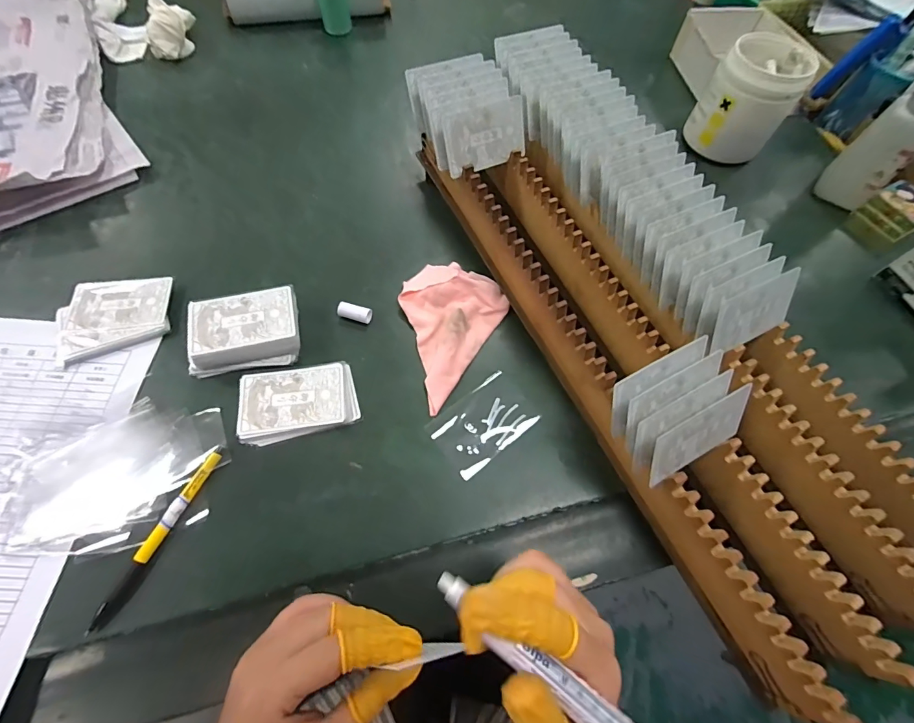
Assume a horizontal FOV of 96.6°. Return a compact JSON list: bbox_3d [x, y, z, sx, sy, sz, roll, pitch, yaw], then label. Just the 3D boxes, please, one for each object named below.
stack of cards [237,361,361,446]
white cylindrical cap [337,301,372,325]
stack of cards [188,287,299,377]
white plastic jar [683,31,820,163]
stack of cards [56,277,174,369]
[{"bbox_3d":[-0.135,0.033,0.349,0.094,0.009,0.062,-12,66,-7],"label":"stack of cards"},{"bbox_3d":[-0.097,-0.045,0.389,0.032,0.014,0.013,13,65,4],"label":"white cylindrical cap"},{"bbox_3d":[-0.188,-0.028,0.363,0.089,0.028,0.066,-8,65,-5],"label":"stack of cards"},{"bbox_3d":[0.340,-0.302,0.488,0.093,0.112,0.095,1,65,-1],"label":"white plastic jar"},{"bbox_3d":[-0.315,-0.044,0.378,0.094,0.011,0.077,-16,66,-9],"label":"stack of cards"}]

